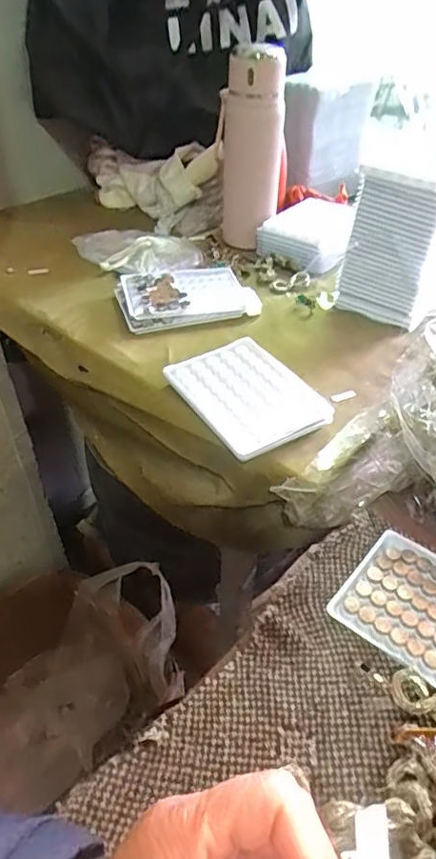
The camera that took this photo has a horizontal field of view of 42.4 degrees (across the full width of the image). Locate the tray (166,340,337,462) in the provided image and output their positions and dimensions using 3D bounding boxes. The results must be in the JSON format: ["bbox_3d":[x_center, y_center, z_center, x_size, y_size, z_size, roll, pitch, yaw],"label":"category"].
[{"bbox_3d":[0.025,-0.032,0.493,0.094,0.013,0.129,-25,46,-19],"label":"tray"}]

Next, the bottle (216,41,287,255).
[{"bbox_3d":[0.041,-0.346,0.709,0.080,0.212,0.062,1,42,0],"label":"bottle"}]

